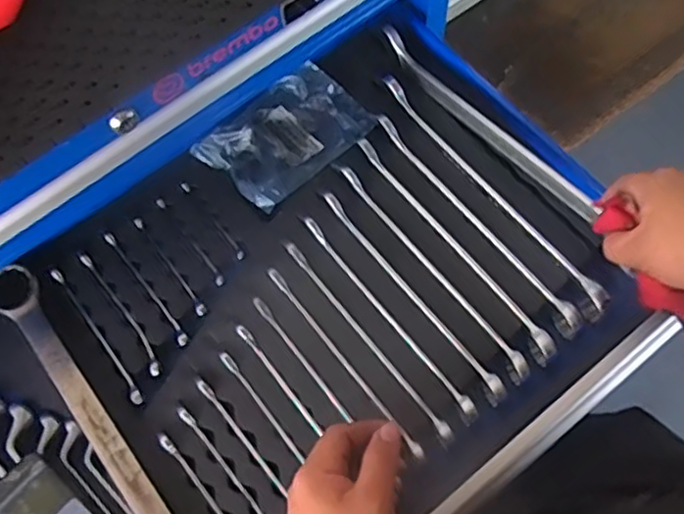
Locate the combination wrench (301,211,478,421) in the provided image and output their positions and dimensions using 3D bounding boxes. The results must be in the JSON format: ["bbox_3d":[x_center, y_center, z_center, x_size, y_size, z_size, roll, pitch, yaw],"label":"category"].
[{"bbox_3d":[0.037,0.046,0.555,0.012,0.022,0.215,-36,71,-12],"label":"combination wrench"}]

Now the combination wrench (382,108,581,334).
[{"bbox_3d":[0.117,-0.035,0.577,0.021,0.016,0.250,-35,71,-12],"label":"combination wrench"}]

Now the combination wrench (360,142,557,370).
[{"bbox_3d":[0.095,-0.013,0.570,0.018,0.016,0.244,-35,70,-11],"label":"combination wrench"}]

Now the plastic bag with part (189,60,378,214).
[{"bbox_3d":[-0.049,-0.111,0.614,0.141,0.020,0.093,-38,71,-13],"label":"plastic bag with part"}]

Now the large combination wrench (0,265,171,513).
[{"bbox_3d":[-0.173,0.149,0.517,0.052,0.013,0.350,-34,71,-15],"label":"large combination wrench"}]

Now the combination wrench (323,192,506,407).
[{"bbox_3d":[0.059,0.028,0.558,0.016,0.013,0.224,-35,71,-12],"label":"combination wrench"}]

